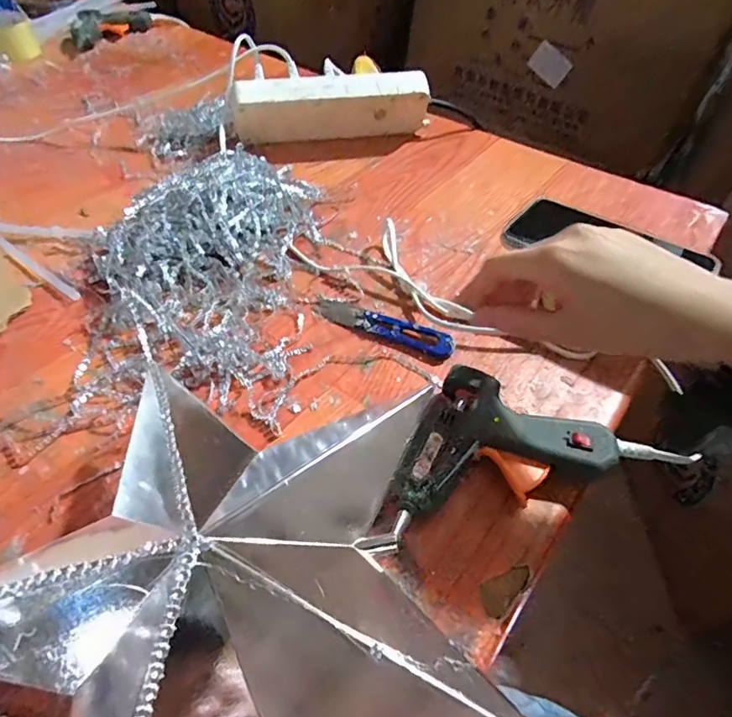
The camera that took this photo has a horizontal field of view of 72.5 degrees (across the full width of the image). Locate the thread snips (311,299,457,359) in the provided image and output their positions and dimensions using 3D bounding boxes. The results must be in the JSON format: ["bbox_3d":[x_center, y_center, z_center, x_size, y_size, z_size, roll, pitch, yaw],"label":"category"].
[{"bbox_3d":[0.012,-0.028,0.397,0.119,0.013,0.021,23,52,16],"label":"thread snips"}]

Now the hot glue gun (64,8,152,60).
[{"bbox_3d":[-0.427,-0.540,0.813,0.073,0.032,0.167,20,52,14],"label":"hot glue gun"}]

